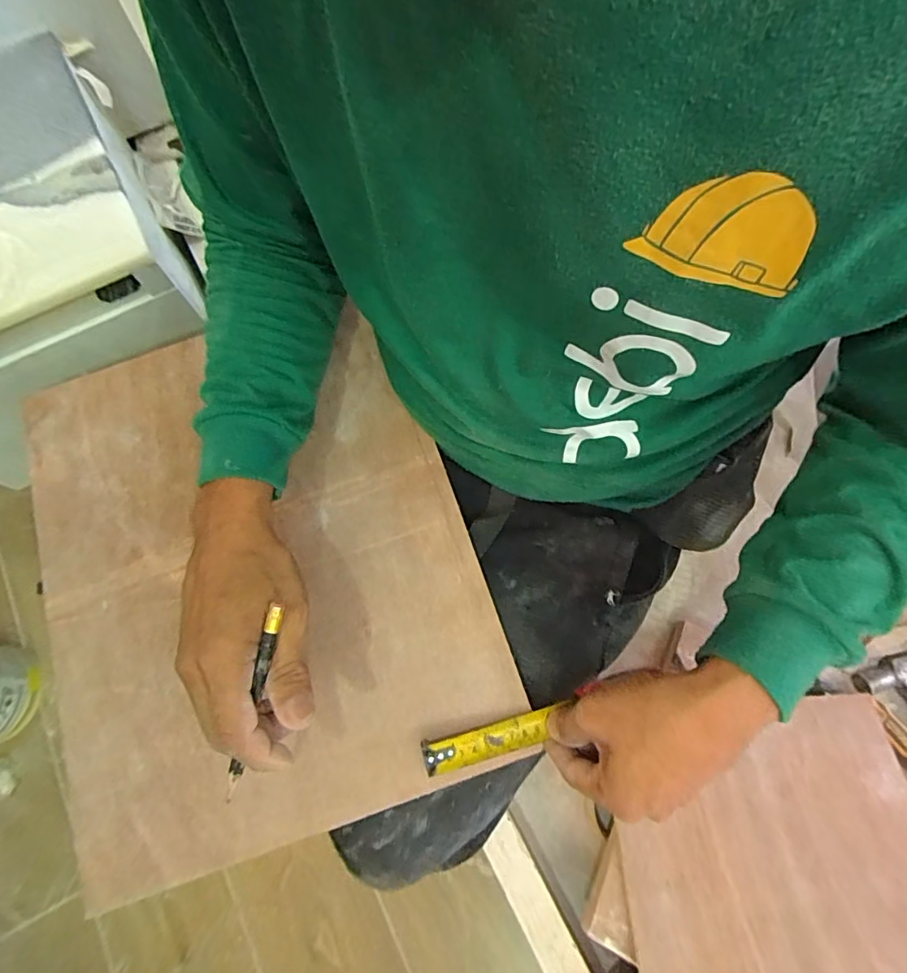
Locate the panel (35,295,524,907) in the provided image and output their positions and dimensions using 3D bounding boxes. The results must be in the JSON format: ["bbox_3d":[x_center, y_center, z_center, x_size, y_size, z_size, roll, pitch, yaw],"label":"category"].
[{"bbox_3d":[-0.177,0.061,0.437,0.364,0.008,0.436,-19,75,-1],"label":"panel"}]

